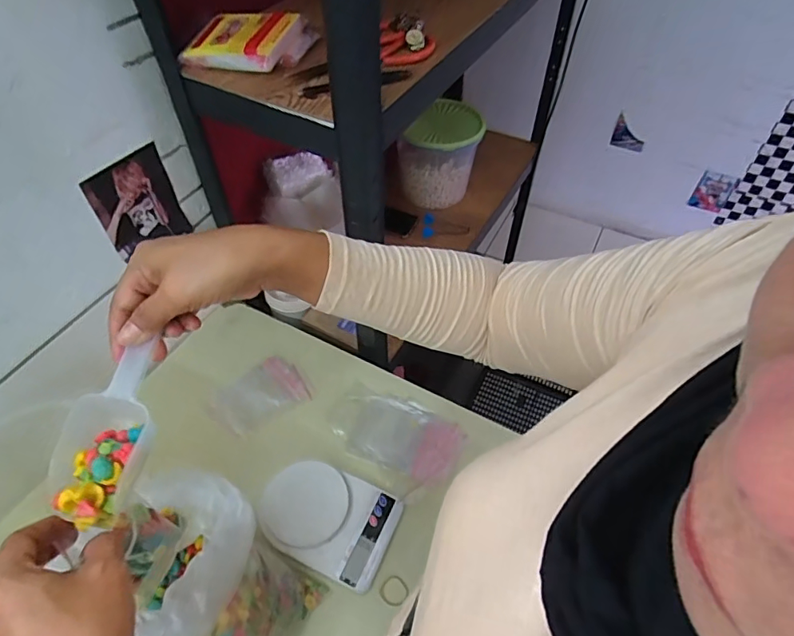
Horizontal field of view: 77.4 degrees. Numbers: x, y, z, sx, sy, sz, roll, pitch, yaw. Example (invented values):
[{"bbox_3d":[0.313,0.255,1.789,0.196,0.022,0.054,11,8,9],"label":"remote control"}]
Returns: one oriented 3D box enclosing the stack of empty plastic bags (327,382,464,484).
[{"bbox_3d":[-0.005,0.171,0.768,0.203,0.012,0.117,21,54,16],"label":"stack of empty plastic bags"}]

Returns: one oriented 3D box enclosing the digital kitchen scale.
[{"bbox_3d":[-0.096,0.273,0.685,0.181,0.025,0.129,19,54,15],"label":"digital kitchen scale"}]

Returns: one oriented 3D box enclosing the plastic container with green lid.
[{"bbox_3d":[0.109,-0.393,1.225,0.185,0.216,0.181,11,52,9],"label":"plastic container with green lid"}]

